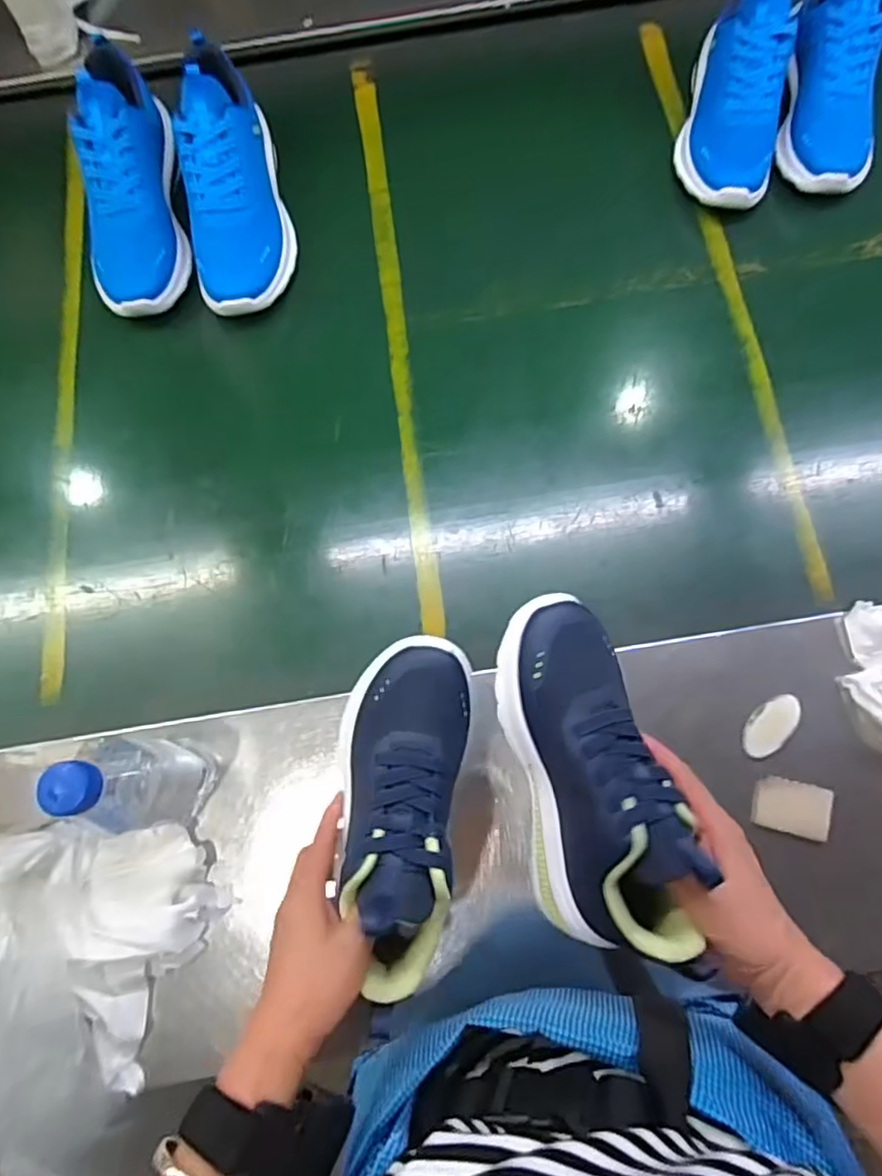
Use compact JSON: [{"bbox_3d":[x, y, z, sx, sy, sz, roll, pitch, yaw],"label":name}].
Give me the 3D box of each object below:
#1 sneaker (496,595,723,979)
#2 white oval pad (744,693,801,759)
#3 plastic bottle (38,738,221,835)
[{"bbox_3d":[0.086,0.106,0.375,0.081,0.078,0.202,-14,78,-2],"label":"sneaker"},{"bbox_3d":[0.271,0.112,0.531,0.030,0.004,0.058,42,82,13],"label":"white oval pad"},{"bbox_3d":[-0.220,0.140,0.459,0.060,0.157,0.064,-12,75,1],"label":"plastic bottle"}]

